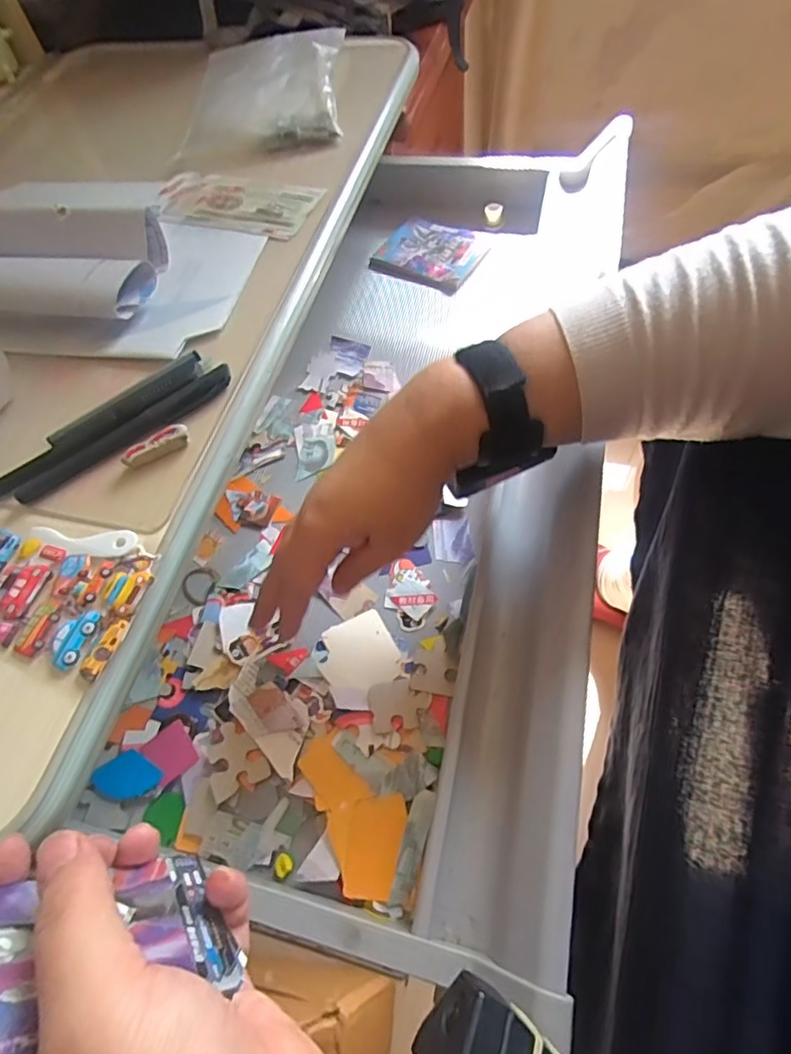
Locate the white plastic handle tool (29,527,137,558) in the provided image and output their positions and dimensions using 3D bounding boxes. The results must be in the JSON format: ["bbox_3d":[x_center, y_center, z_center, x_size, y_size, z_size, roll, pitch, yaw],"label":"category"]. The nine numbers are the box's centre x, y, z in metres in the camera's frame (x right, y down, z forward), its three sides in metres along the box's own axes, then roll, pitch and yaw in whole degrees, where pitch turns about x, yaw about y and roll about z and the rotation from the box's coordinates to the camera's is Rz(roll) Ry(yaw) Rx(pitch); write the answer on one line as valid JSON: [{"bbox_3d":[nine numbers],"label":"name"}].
[{"bbox_3d":[-0.168,0.008,0.299,0.061,0.004,0.017,2,60,8],"label":"white plastic handle tool"}]

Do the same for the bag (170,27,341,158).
[{"bbox_3d":[-0.121,-0.412,0.521,0.137,0.022,0.192,-3,59,5],"label":"bag"}]

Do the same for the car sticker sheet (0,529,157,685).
[{"bbox_3d":[-0.200,0.031,0.290,0.149,0.004,0.056,14,63,15],"label":"car sticker sheet"}]

